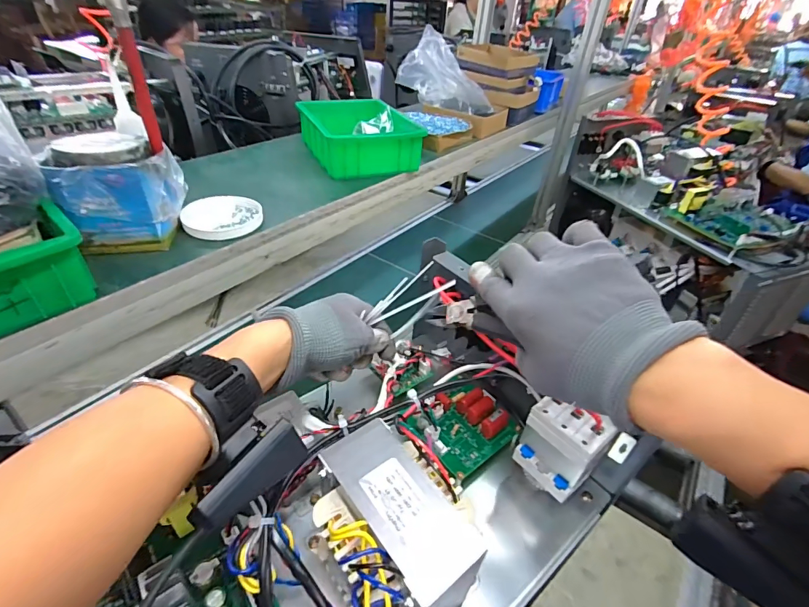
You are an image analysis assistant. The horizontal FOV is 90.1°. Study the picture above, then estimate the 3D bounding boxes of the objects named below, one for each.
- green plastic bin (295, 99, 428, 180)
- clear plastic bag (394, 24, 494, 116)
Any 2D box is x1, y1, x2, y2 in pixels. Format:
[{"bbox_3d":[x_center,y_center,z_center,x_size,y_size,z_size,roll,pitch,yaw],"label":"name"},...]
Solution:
[{"bbox_3d":[-0.081,-0.310,0.758,0.186,0.080,0.223,-14,41,-21],"label":"green plastic bin"},{"bbox_3d":[0.093,-0.544,0.968,0.107,0.159,0.238,-25,47,-32],"label":"clear plastic bag"}]

